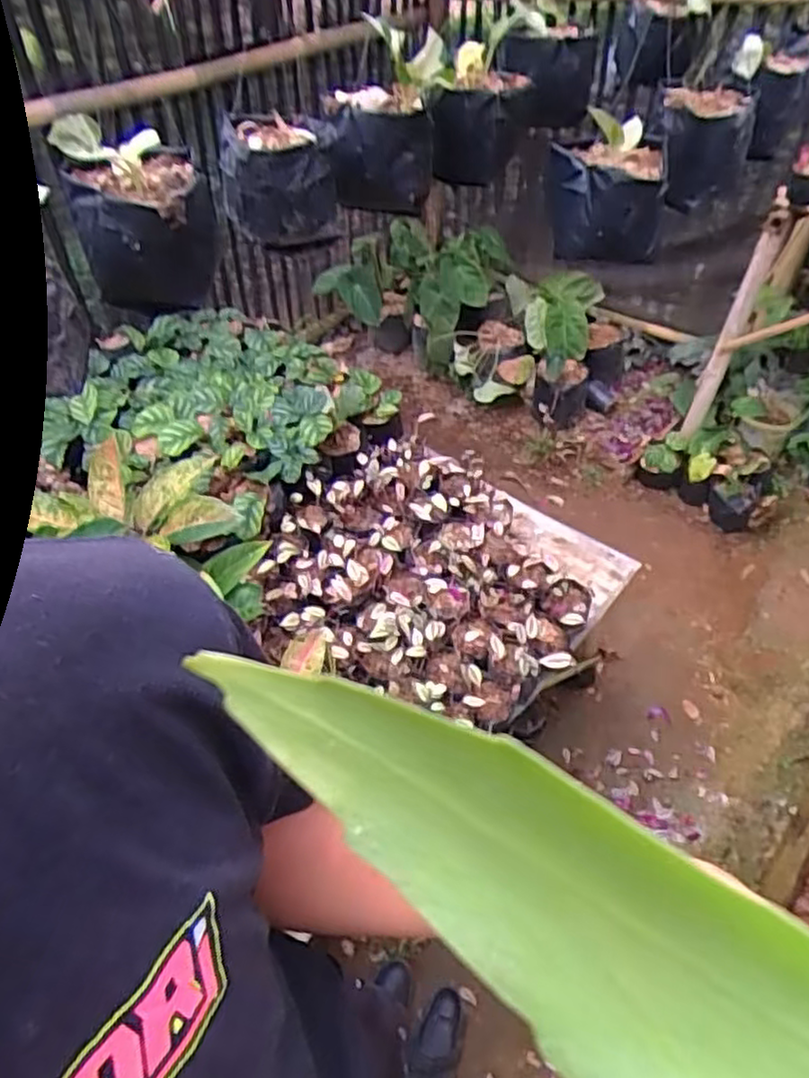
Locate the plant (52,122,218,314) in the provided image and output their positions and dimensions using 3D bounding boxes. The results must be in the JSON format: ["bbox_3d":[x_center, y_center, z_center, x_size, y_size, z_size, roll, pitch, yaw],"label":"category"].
[{"bbox_3d":[-0.289,-0.350,0.799,0.133,0.177,0.138,-15,50,-17],"label":"plant"}]

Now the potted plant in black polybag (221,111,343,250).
[{"bbox_3d":[-0.162,-0.456,0.930,0.137,0.119,0.128,-11,49,-13],"label":"potted plant in black polybag"}]

